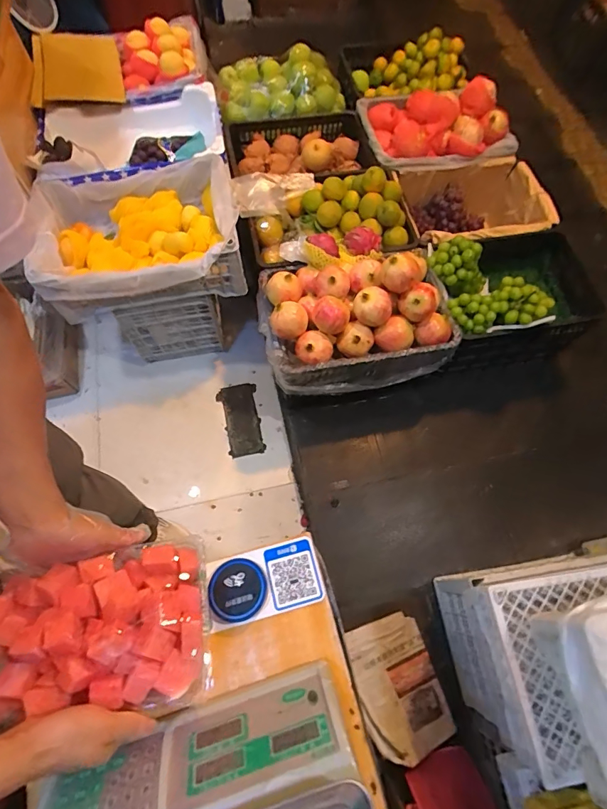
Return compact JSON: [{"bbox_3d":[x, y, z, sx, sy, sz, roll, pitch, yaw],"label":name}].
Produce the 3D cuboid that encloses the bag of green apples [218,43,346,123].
[{"bbox_3d":[-0.074,-1.115,1.437,0.423,0.108,0.313,-3,66,-2],"label":"bag of green apples"}]

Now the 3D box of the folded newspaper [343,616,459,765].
[{"bbox_3d":[0.237,0.678,1.000,0.183,0.049,0.287,-15,67,-8],"label":"folded newspaper"}]

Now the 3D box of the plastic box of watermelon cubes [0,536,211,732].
[{"bbox_3d":[-0.246,0.265,0.478,0.256,0.093,0.177,-7,66,-4],"label":"plastic box of watermelon cubes"}]

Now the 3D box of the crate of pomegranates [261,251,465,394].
[{"bbox_3d":[0.133,-0.250,1.097,0.501,0.254,0.352,-5,66,-3],"label":"crate of pomegranates"}]

